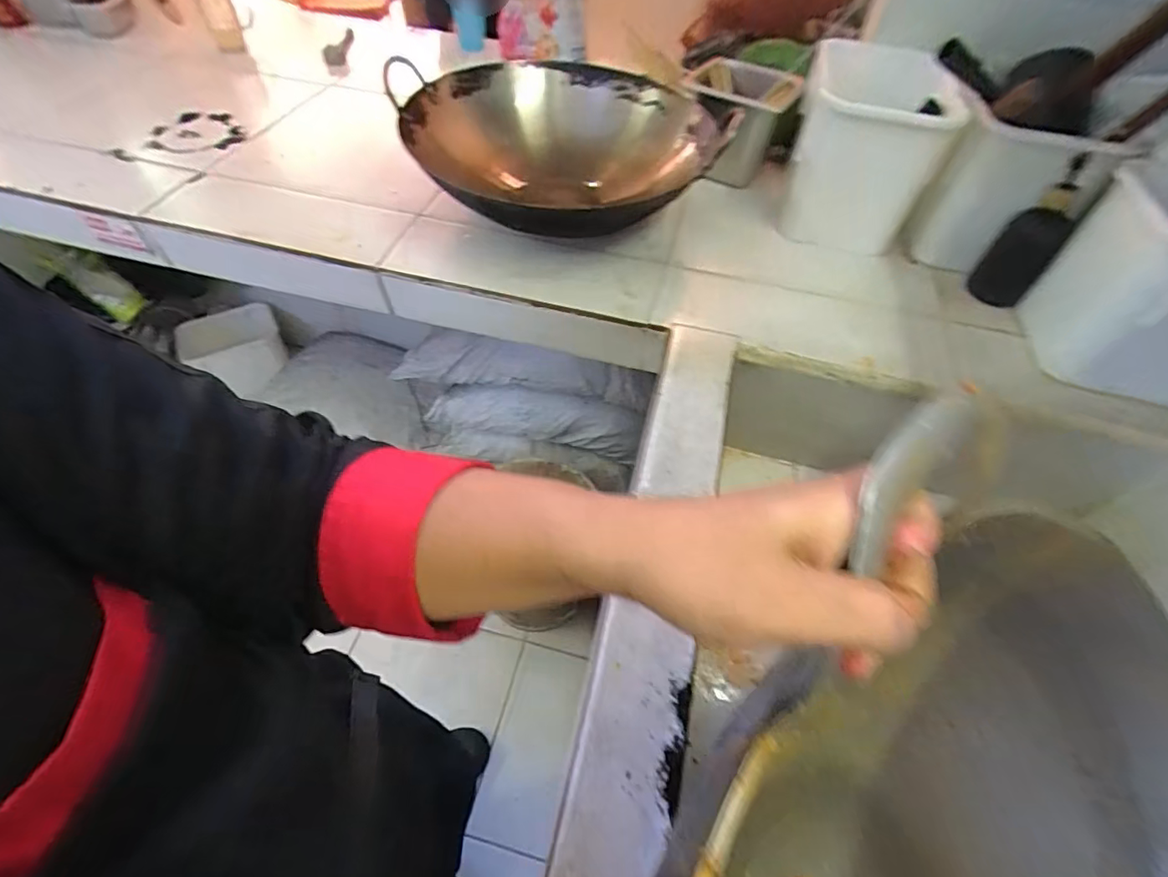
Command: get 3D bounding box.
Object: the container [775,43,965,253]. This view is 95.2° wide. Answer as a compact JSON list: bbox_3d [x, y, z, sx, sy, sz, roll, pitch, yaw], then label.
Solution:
[{"bbox_3d":[0.439,-0.474,0.859,0.198,0.207,0.275,13,54,7],"label":"container"}]

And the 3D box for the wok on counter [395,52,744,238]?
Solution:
[{"bbox_3d":[-0.021,-0.440,0.856,0.405,0.184,0.420,1,53,-2],"label":"wok on counter"}]

